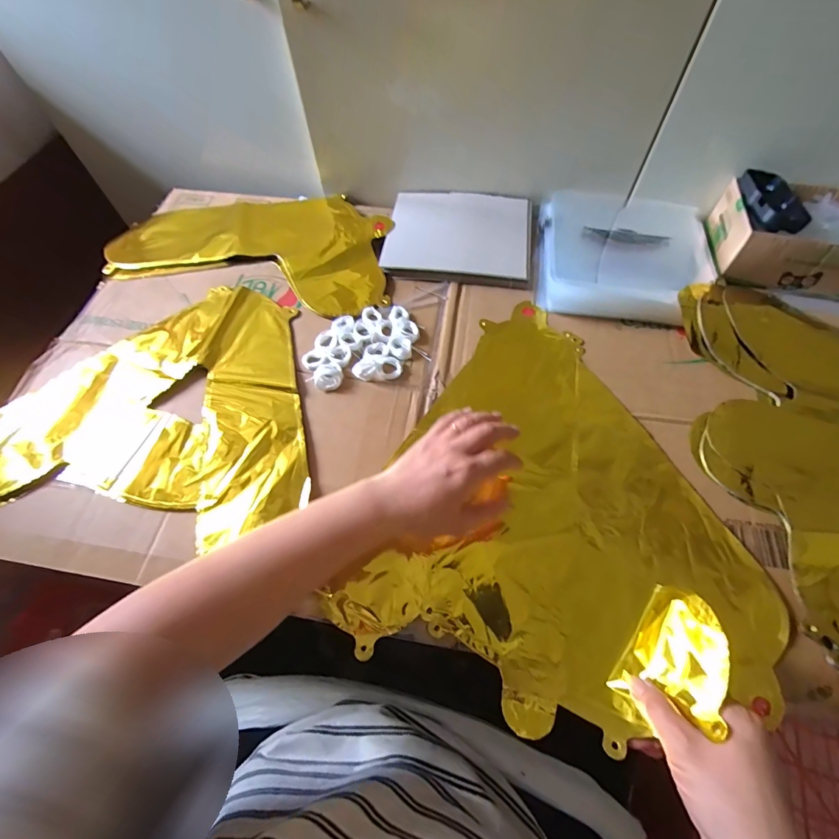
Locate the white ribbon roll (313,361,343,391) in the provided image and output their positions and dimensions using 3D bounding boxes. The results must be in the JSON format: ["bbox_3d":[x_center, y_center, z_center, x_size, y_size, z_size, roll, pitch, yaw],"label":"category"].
[{"bbox_3d":[-0.104,-0.050,0.471,0.031,0.012,0.035,-3,62,-1],"label":"white ribbon roll"}]

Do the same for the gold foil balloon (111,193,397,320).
[{"bbox_3d":[-0.223,-0.258,0.592,0.401,0.022,0.211,14,63,8],"label":"gold foil balloon"}]

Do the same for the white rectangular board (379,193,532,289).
[{"bbox_3d":[0.056,-0.260,0.579,0.197,0.010,0.158,6,62,4],"label":"white rectangular board"}]

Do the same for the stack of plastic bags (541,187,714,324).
[{"bbox_3d":[0.279,-0.232,0.568,0.232,0.034,0.249,12,63,7],"label":"stack of plastic bags"}]

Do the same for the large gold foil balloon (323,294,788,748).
[{"bbox_3d":[0.150,0.063,0.397,0.366,0.051,0.394,19,64,10],"label":"large gold foil balloon"}]

